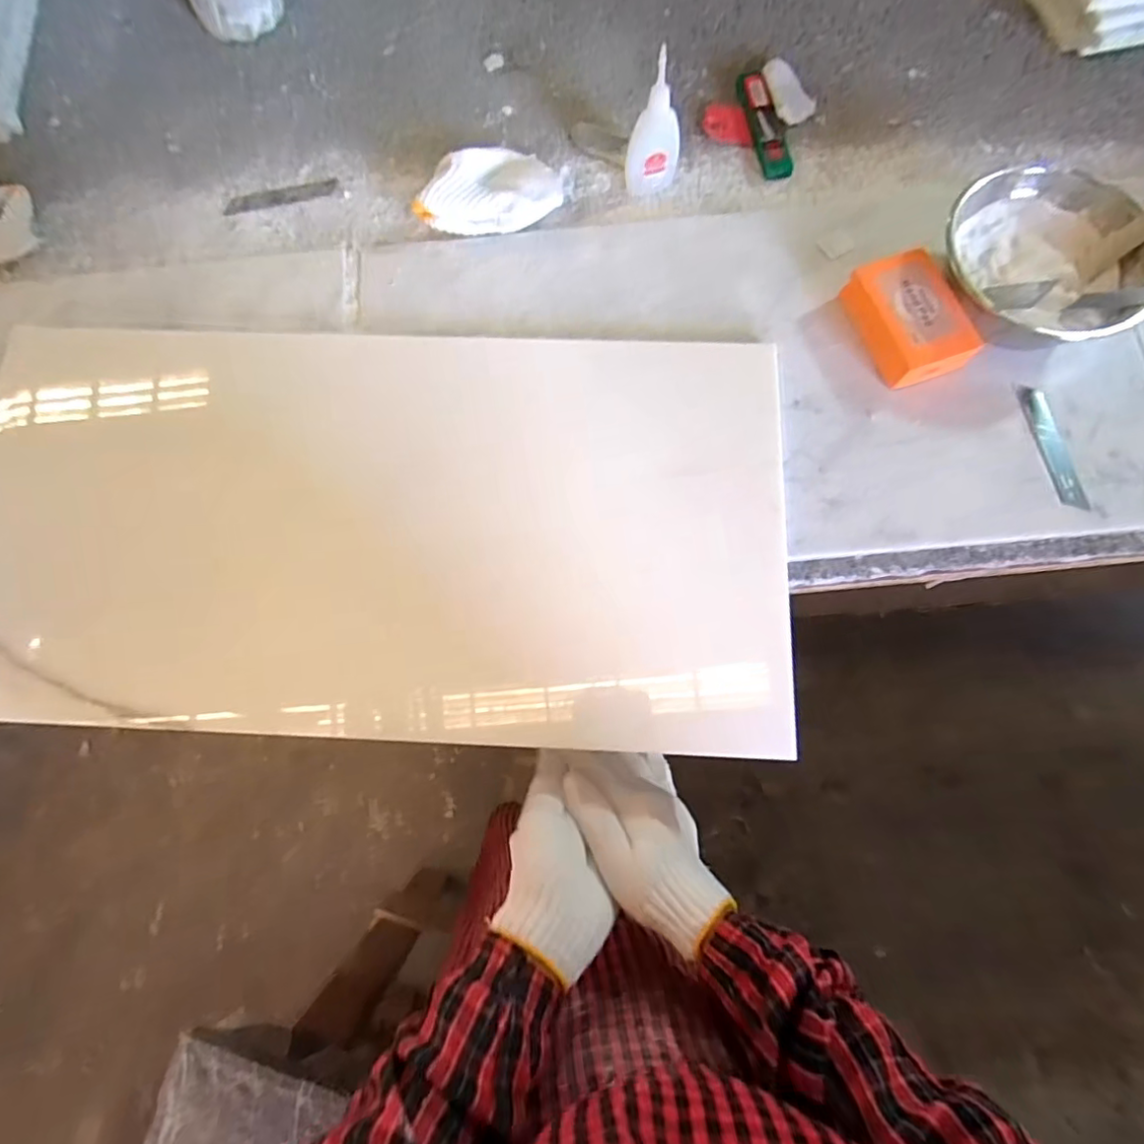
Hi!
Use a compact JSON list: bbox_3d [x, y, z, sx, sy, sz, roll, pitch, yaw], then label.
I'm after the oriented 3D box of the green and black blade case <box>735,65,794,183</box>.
[{"bbox_3d":[0.172,-0.410,0.517,0.025,0.014,0.127,-8,74,-2],"label":"green and black blade case"}]

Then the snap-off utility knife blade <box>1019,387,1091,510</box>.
[{"bbox_3d":[0.361,-0.095,0.429,0.021,0.004,0.101,-8,74,-1],"label":"snap-off utility knife blade"}]

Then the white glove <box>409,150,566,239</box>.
[{"bbox_3d":[-0.070,-0.326,0.487,0.125,0.036,0.075,-10,74,-2],"label":"white glove"}]

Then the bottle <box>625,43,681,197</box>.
[{"bbox_3d":[0.069,-0.360,0.465,0.044,0.100,0.021,-33,76,-8],"label":"bottle"}]

